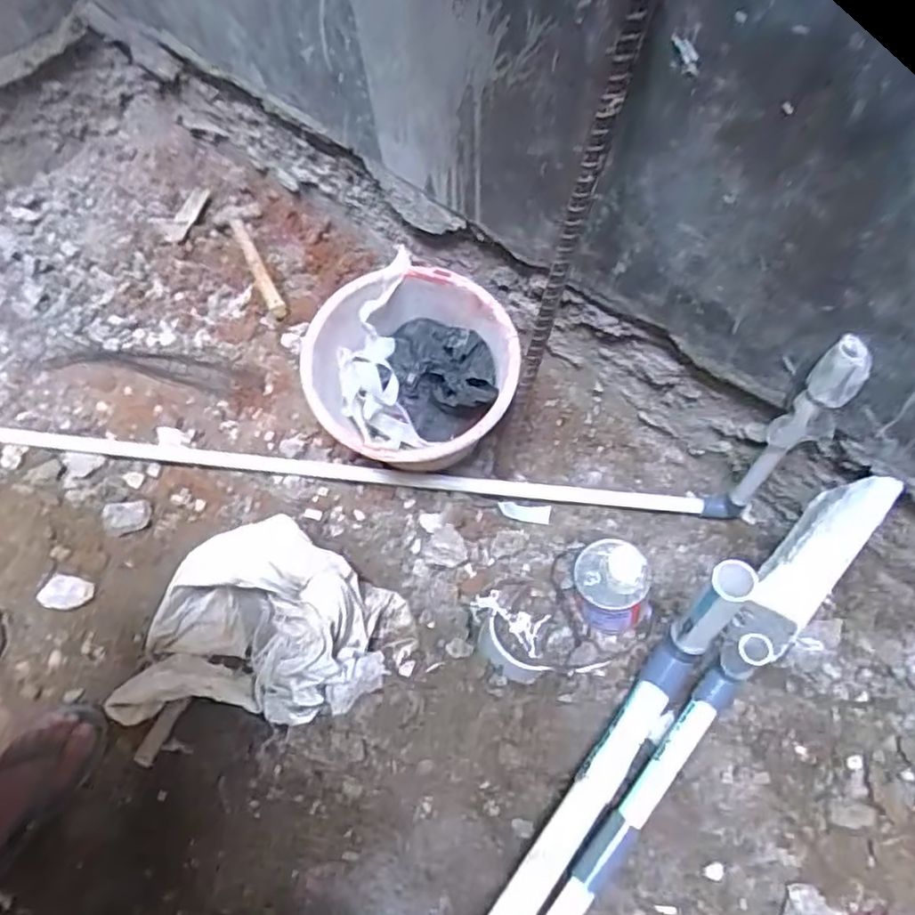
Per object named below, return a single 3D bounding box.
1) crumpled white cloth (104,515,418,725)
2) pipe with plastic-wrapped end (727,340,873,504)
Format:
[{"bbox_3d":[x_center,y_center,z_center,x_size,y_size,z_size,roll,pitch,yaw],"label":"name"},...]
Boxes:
[{"bbox_3d":[-0.240,0.248,0.888,0.265,0.154,0.300,26,67,14],"label":"crumpled white cloth"},{"bbox_3d":[0.407,-0.024,0.832,0.041,0.343,0.047,-23,65,-9],"label":"pipe with plastic-wrapped end"}]

